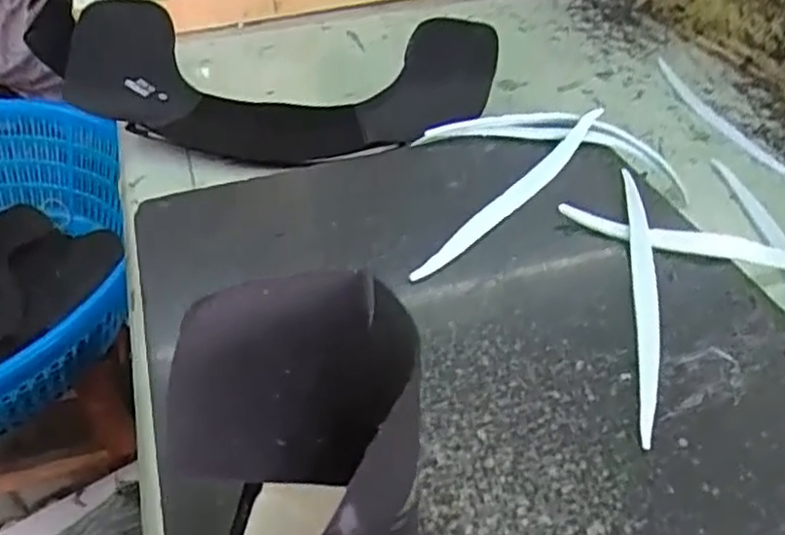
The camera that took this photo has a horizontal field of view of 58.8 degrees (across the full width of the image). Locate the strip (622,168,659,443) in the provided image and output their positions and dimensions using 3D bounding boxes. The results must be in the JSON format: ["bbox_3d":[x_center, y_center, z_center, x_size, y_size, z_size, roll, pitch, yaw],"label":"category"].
[{"bbox_3d":[0.129,0.005,0.357,0.013,0.005,0.201,7,43,10],"label":"strip"}]

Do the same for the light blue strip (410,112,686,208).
[{"bbox_3d":[0.109,-0.081,0.475,0.177,0.041,0.035,9,43,6],"label":"light blue strip"}]

